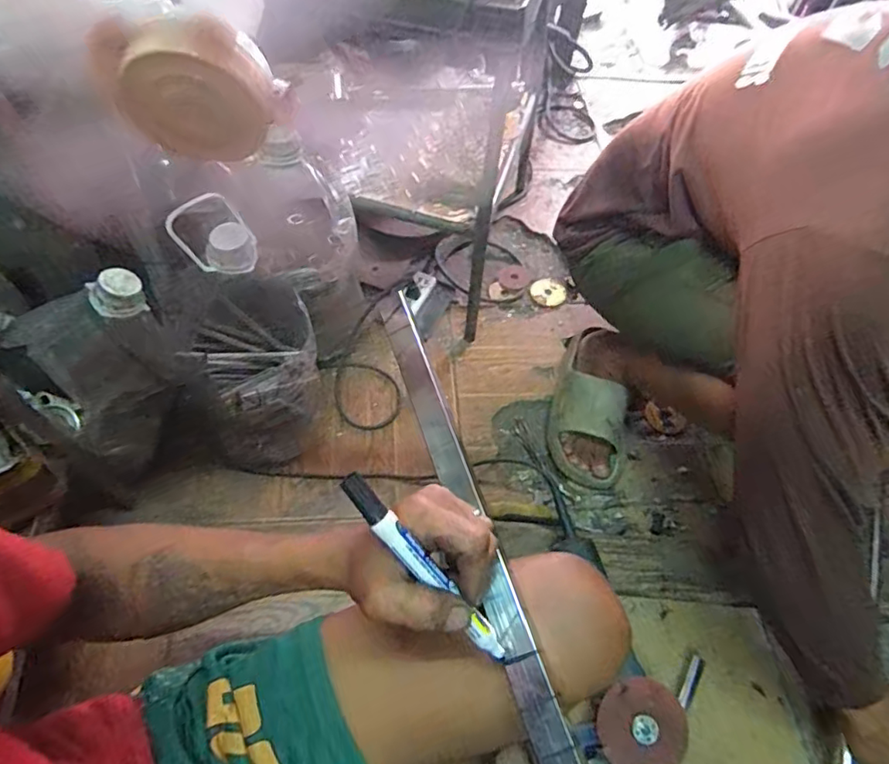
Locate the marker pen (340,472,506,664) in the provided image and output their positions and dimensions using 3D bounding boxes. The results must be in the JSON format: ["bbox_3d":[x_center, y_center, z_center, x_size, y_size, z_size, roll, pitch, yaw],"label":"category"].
[{"bbox_3d":[-0.008,0.116,0.337,0.015,0.012,0.154,-45,105,-26],"label":"marker pen"}]

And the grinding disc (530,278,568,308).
[{"bbox_3d":[0.203,-0.175,1.101,0.066,0.010,0.072,2,58,-3],"label":"grinding disc"}]

